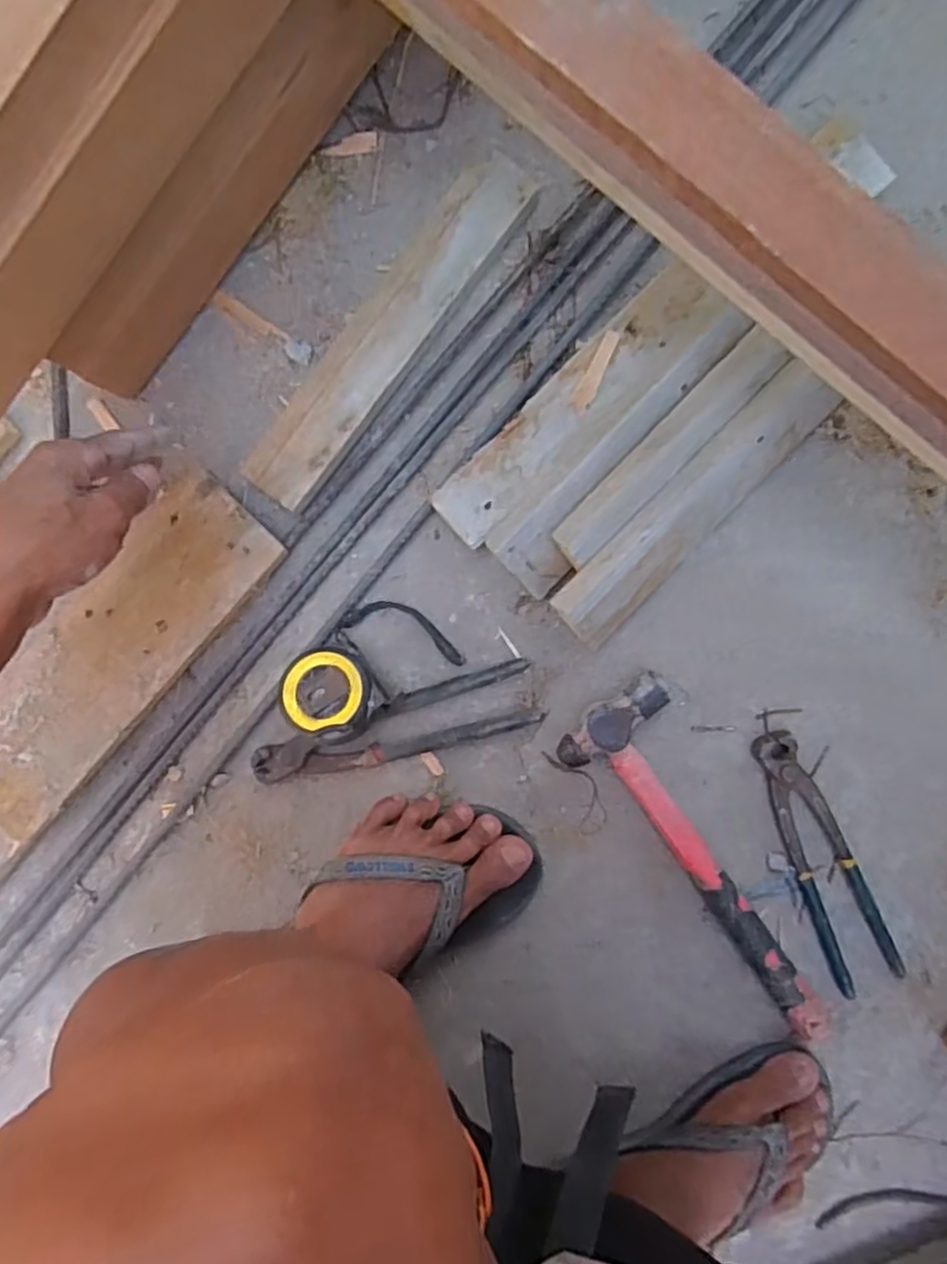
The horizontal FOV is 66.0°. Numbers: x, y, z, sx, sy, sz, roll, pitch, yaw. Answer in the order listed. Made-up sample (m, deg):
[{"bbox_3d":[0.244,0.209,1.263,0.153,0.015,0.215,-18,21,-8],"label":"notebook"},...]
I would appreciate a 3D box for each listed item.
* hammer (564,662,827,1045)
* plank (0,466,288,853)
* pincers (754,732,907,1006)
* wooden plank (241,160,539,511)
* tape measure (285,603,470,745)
[{"bbox_3d":[0.194,0.174,0.569,0.088,0.027,0.305,-39,94,3],"label":"hammer"},{"bbox_3d":[-0.273,0.017,0.549,0.100,0.028,0.297,40,93,-4],"label":"plank"},{"bbox_3d":[0.276,0.183,0.576,0.051,0.015,0.222,-25,95,1],"label":"pincers"},{"bbox_3d":[-0.065,-0.221,0.537,0.060,0.014,0.289,38,93,-4],"label":"wooden plank"},{"bbox_3d":[-0.082,0.028,0.539,0.125,0.051,0.080,-34,94,2],"label":"tape measure"}]

